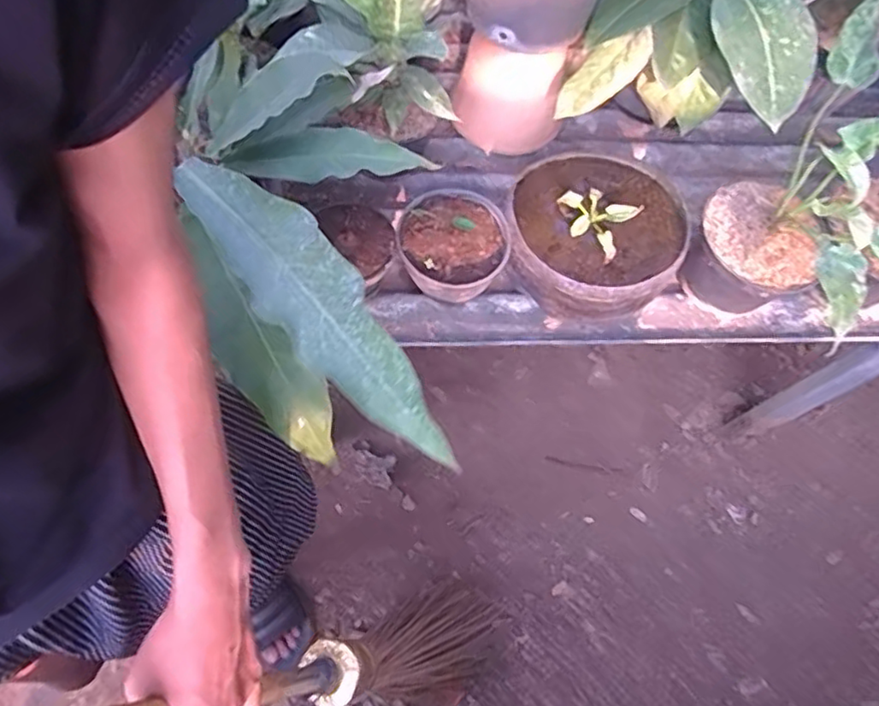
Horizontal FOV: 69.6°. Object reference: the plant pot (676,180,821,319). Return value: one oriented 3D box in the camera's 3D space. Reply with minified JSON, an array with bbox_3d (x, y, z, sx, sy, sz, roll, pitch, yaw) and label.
[{"bbox_3d":[0.418,-0.133,0.879,0.141,0.162,0.155,2,66,-4],"label":"plant pot"}]

